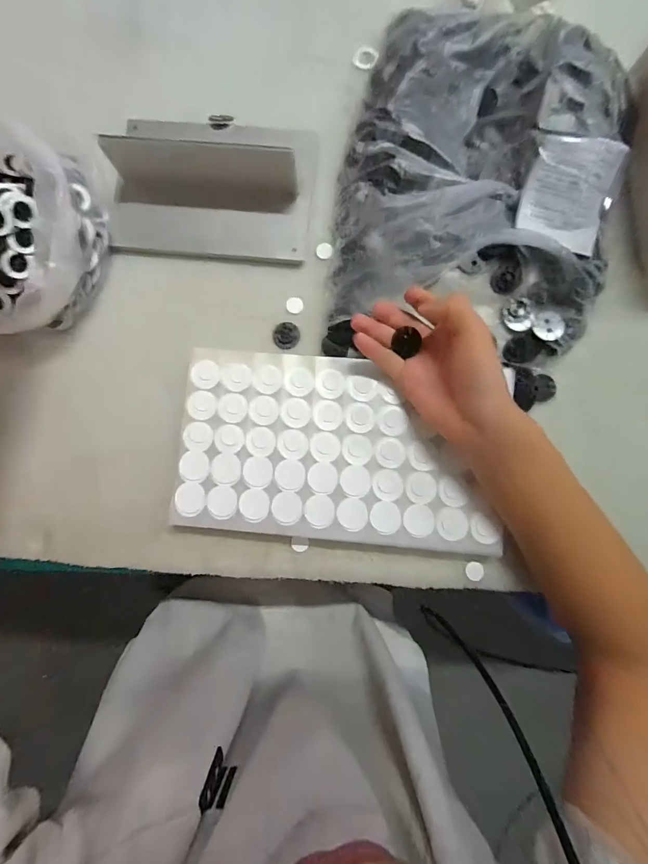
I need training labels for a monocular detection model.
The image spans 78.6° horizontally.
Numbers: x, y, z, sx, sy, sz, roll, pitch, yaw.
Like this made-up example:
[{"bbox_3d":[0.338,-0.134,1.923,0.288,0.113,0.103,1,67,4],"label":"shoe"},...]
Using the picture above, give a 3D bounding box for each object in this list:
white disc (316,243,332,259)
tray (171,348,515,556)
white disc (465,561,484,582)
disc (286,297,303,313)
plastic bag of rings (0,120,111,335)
[{"bbox_3d":[0.000,-0.182,0.396,0.016,0.004,0.016,0,83,3],"label":"white disc"},{"bbox_3d":[0.011,0.015,0.363,0.276,0.025,0.160,5,83,3],"label":"tray"},{"bbox_3d":[0.138,0.127,0.362,0.017,0.004,0.016,0,83,3],"label":"white disc"},{"bbox_3d":[-0.029,-0.126,0.393,0.016,0.004,0.016,0,83,3],"label":"disc"},{"bbox_3d":[-0.267,-0.182,0.365,0.104,0.070,0.179,-4,82,2],"label":"plastic bag of rings"}]

